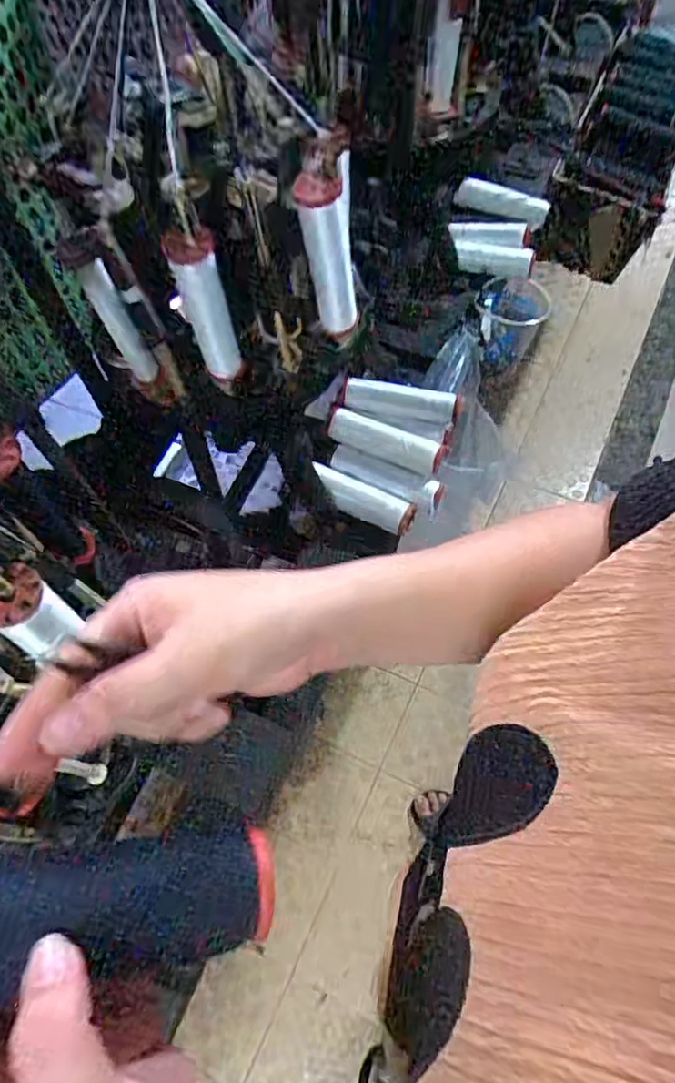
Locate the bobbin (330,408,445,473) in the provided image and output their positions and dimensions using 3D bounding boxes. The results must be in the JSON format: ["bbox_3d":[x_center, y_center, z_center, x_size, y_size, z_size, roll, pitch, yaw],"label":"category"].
[{"bbox_3d":[0.063,-0.132,0.823,0.154,0.033,0.046,19,66,12],"label":"bobbin"}]

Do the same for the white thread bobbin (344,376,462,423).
[{"bbox_3d":[0.085,-0.188,0.832,0.153,0.036,0.035,6,64,6],"label":"white thread bobbin"}]

